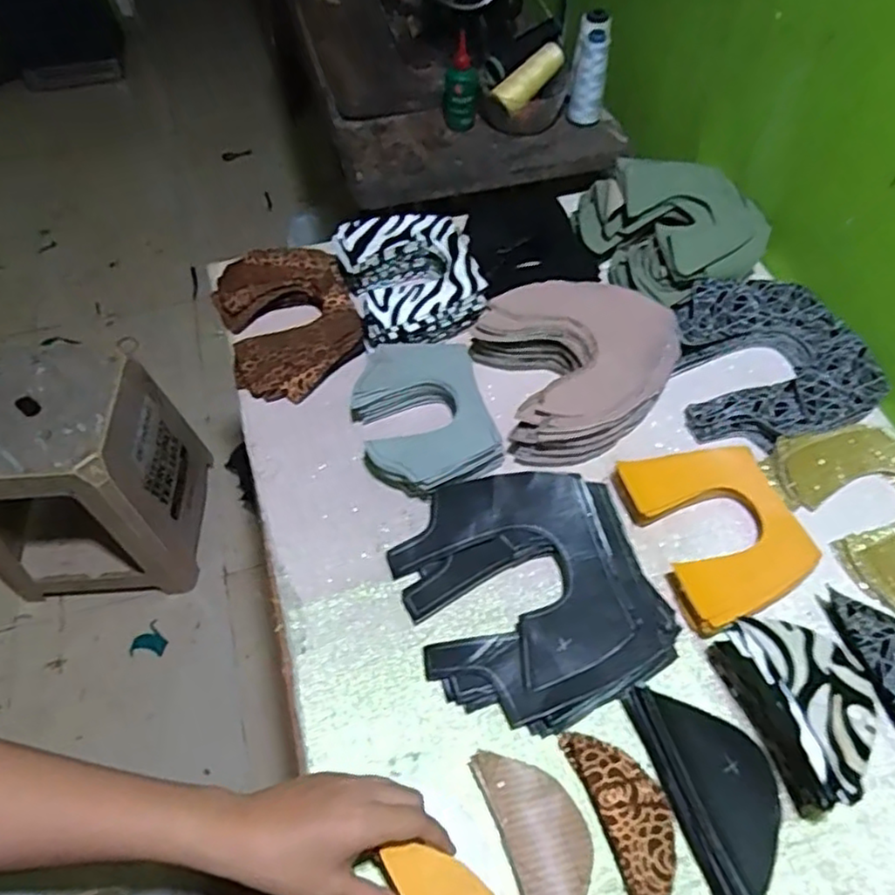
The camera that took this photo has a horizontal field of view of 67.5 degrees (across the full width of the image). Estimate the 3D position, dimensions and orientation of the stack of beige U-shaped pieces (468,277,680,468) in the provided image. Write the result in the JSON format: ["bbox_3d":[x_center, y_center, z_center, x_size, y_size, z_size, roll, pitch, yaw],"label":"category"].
[{"bbox_3d":[0.131,-0.085,0.661,0.184,0.058,0.181,-14,58,-9],"label":"stack of beige U-shaped pieces"}]

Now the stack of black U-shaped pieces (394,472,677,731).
[{"bbox_3d":[0.064,0.114,0.548,0.187,0.038,0.205,-17,58,-11],"label":"stack of black U-shaped pieces"}]

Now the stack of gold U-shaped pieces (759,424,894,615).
[{"bbox_3d":[0.381,0.046,0.598,0.133,0.026,0.160,-29,61,-18],"label":"stack of gold U-shaped pieces"}]

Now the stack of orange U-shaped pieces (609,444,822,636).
[{"bbox_3d":[0.230,0.067,0.578,0.127,0.030,0.156,-19,59,-12],"label":"stack of orange U-shaped pieces"}]

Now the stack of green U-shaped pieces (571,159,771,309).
[{"bbox_3d":[0.258,-0.239,0.737,0.194,0.071,0.165,-11,57,-7],"label":"stack of green U-shaped pieces"}]

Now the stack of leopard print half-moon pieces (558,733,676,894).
[{"bbox_3d":[0.127,0.253,0.465,0.048,0.020,0.119,-17,58,-11],"label":"stack of leopard print half-moon pieces"}]

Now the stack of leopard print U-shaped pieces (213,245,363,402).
[{"bbox_3d":[-0.169,-0.138,0.713,0.137,0.041,0.184,-18,58,-11],"label":"stack of leopard print U-shaped pieces"}]

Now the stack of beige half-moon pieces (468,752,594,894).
[{"bbox_3d":[0.064,0.265,0.459,0.056,0.017,0.118,-18,59,-12],"label":"stack of beige half-moon pieces"}]

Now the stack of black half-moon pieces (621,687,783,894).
[{"bbox_3d":[0.189,0.236,0.464,0.077,0.040,0.151,-16,58,-10],"label":"stack of black half-moon pieces"}]

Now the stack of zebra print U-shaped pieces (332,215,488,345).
[{"bbox_3d":[-0.037,-0.180,0.721,0.143,0.056,0.156,-12,57,-8],"label":"stack of zebra print U-shaped pieces"}]

